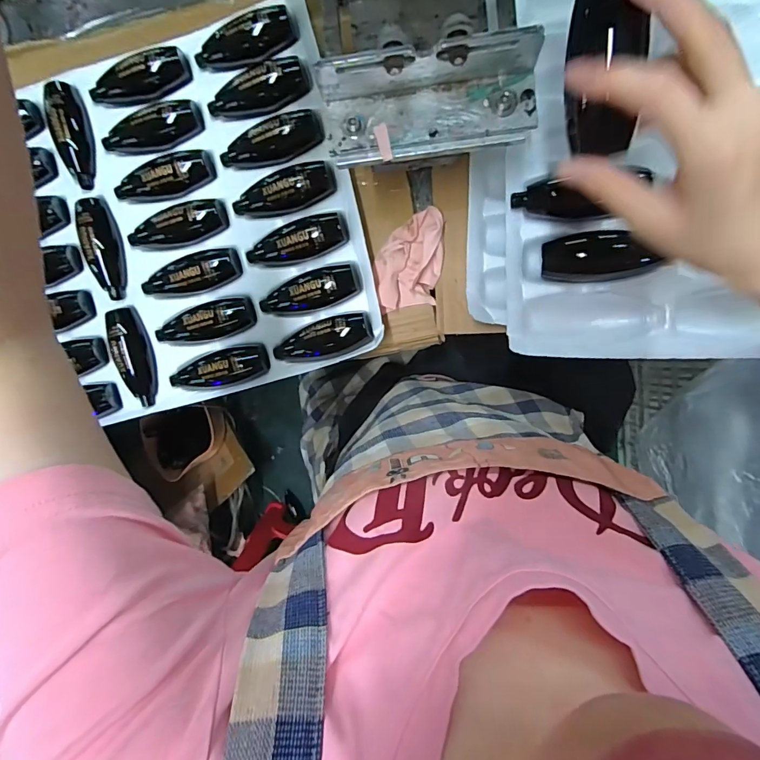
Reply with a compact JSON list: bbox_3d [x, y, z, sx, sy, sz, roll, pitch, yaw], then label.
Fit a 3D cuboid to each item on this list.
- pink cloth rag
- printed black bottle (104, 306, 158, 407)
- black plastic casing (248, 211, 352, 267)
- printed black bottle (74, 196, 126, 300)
[{"bbox_3d":[0.029,-0.119,0.428,0.067,0.023,0.092,-4,92,3],"label":"pink cloth rag"},{"bbox_3d":[-0.256,-0.024,0.449,0.033,0.020,0.103,-12,91,3],"label":"printed black bottle"},{"bbox_3d":[-0.084,-0.142,0.427,0.102,0.030,0.043,-15,91,3],"label":"black plastic casing"},{"bbox_3d":[-0.283,-0.139,0.442,0.034,0.022,0.105,-21,91,4],"label":"printed black bottle"}]

